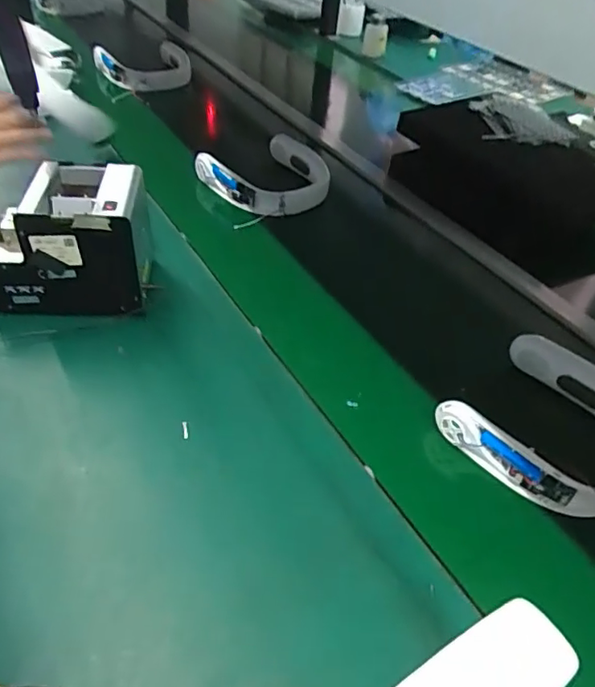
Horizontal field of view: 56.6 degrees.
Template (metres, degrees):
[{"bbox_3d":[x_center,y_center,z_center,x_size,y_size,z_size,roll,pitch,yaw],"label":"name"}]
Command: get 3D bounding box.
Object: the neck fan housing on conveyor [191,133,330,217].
[{"bbox_3d":[-0.043,-0.291,0.968,0.203,0.048,0.185,-23,53,-26],"label":"neck fan housing on conveyor"}]

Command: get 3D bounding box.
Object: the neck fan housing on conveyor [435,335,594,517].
[{"bbox_3d":[0.292,0.091,0.618,0.198,0.048,0.196,-32,57,-31],"label":"neck fan housing on conveyor"}]

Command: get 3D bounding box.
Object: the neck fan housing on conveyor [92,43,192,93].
[{"bbox_3d":[-0.353,-0.639,1.278,0.207,0.053,0.152,-14,50,-19],"label":"neck fan housing on conveyor"}]

